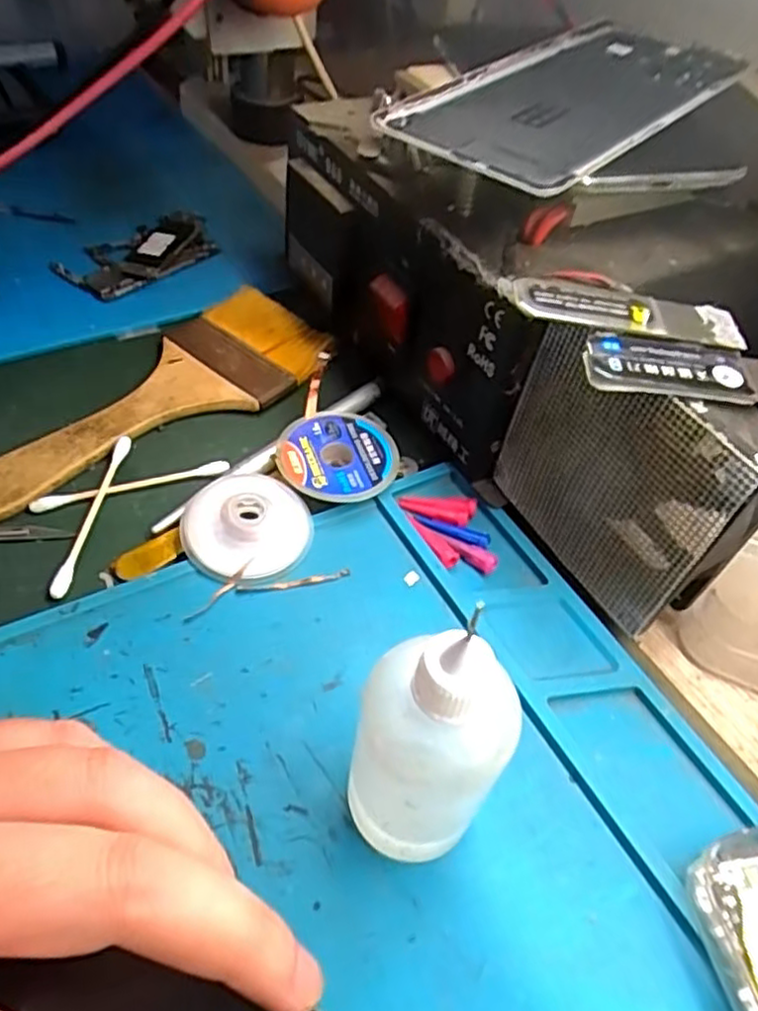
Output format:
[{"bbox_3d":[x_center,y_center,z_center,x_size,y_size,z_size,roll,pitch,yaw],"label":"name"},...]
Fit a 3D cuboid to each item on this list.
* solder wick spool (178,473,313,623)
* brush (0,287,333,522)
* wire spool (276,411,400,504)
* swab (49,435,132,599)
[{"bbox_3d":[-0.046,0.010,0.243,0.044,0.013,0.050,-6,50,-12],"label":"solder wick spool"},{"bbox_3d":[-0.095,-0.046,0.287,0.158,0.012,0.066,-33,59,-30],"label":"brush"},{"bbox_3d":[-0.016,-0.017,0.268,0.044,0.013,0.040,3,48,-4],"label":"wire spool"},{"bbox_3d":[-0.102,0.001,0.248,0.004,0.005,0.071,7,48,-1],"label":"swab"}]

